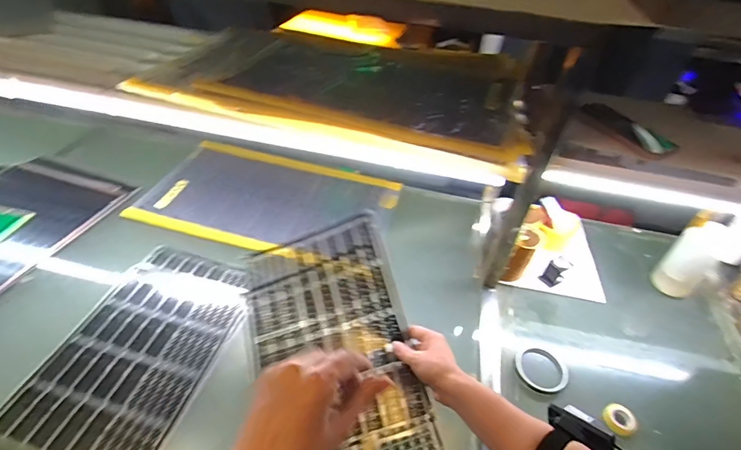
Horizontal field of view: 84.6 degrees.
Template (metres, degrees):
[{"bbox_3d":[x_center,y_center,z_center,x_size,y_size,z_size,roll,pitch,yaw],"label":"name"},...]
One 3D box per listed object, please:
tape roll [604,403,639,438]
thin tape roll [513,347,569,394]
[{"bbox_3d":[0.393,0.305,0.641,0.039,0.022,0.046,-20,48,-27],"label":"tape roll"},{"bbox_3d":[0.292,0.246,0.692,0.080,0.025,0.074,4,42,-3],"label":"thin tape roll"}]

